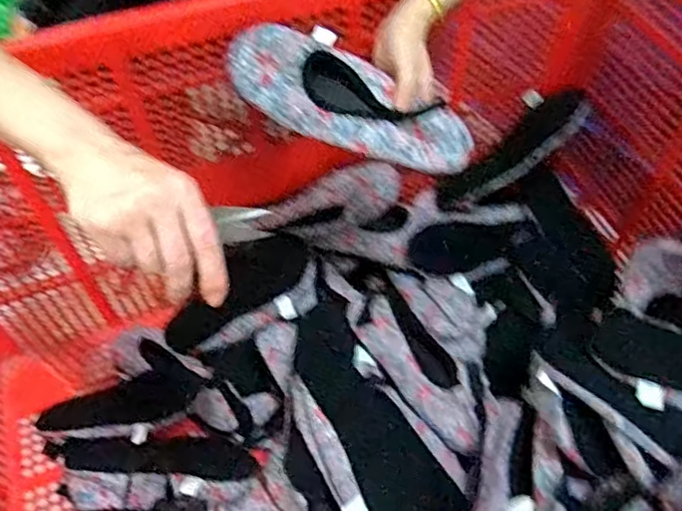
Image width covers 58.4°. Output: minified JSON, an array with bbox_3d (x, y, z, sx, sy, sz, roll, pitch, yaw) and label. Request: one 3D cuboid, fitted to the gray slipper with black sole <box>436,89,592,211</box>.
[{"bbox_3d":[0.269,-0.167,0.981,0.044,0.269,0.094,20,42,-40],"label":"gray slipper with black sole"}]

